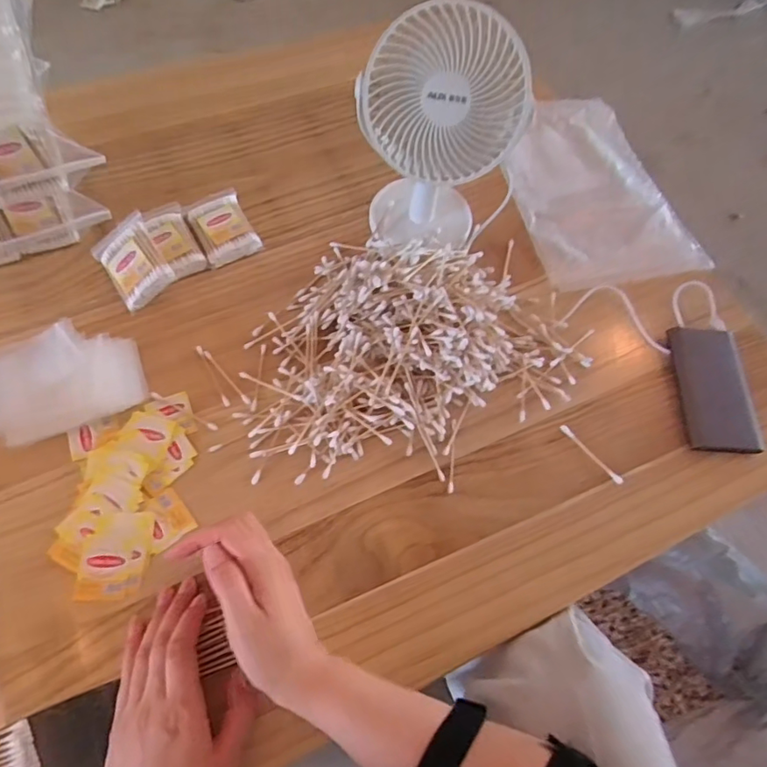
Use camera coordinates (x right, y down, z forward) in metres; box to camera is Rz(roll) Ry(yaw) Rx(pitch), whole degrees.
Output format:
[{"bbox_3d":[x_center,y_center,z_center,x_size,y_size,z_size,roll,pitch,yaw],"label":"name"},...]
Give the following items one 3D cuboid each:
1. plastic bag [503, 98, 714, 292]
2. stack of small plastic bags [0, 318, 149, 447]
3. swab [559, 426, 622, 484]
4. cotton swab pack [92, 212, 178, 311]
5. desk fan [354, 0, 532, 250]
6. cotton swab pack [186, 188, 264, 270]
[{"bbox_3d":[0.248,-0.243,0.667,0.190,0.024,0.283,-10,65,-11],"label":"plastic bag"},{"bbox_3d":[-0.297,-0.005,0.485,0.147,0.029,0.099,-17,67,-14],"label":"stack of small plastic bags"},{"bbox_3d":[0.196,0.066,0.514,0.010,0.008,0.073,-35,73,-21],"label":"swab"},{"bbox_3d":[-0.250,-0.123,0.546,0.061,0.013,0.089,-41,74,6],"label":"cotton swab pack"},{"bbox_3d":[0.047,-0.224,0.518,0.149,0.211,0.092,6,64,-3],"label":"desk fan"},{"bbox_3d":[-0.173,-0.170,0.589,0.059,0.020,0.086,-24,69,-17],"label":"cotton swab pack"}]

